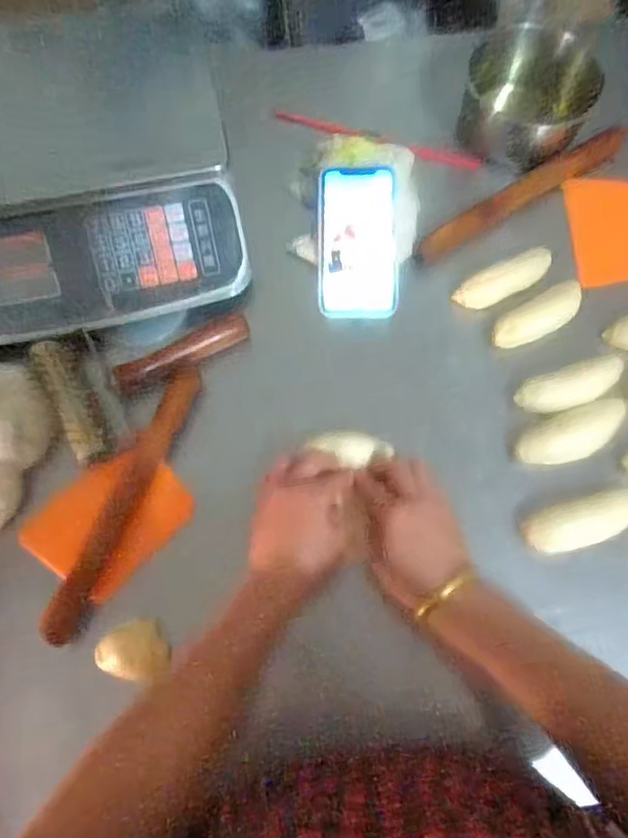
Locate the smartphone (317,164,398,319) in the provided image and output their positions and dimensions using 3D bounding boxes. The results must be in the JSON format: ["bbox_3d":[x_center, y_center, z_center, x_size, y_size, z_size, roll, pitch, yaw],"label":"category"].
[{"bbox_3d":[0.043,-0.174,0.588,0.077,0.007,0.152,-1,85,3],"label":"smartphone"}]

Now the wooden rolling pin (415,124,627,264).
[{"bbox_3d":[0.214,-0.232,0.612,0.273,0.028,0.027,-33,73,-12],"label":"wooden rolling pin"}]

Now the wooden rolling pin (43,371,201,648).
[{"bbox_3d":[-0.159,0.065,0.500,0.026,0.024,0.243,21,71,7],"label":"wooden rolling pin"}]

